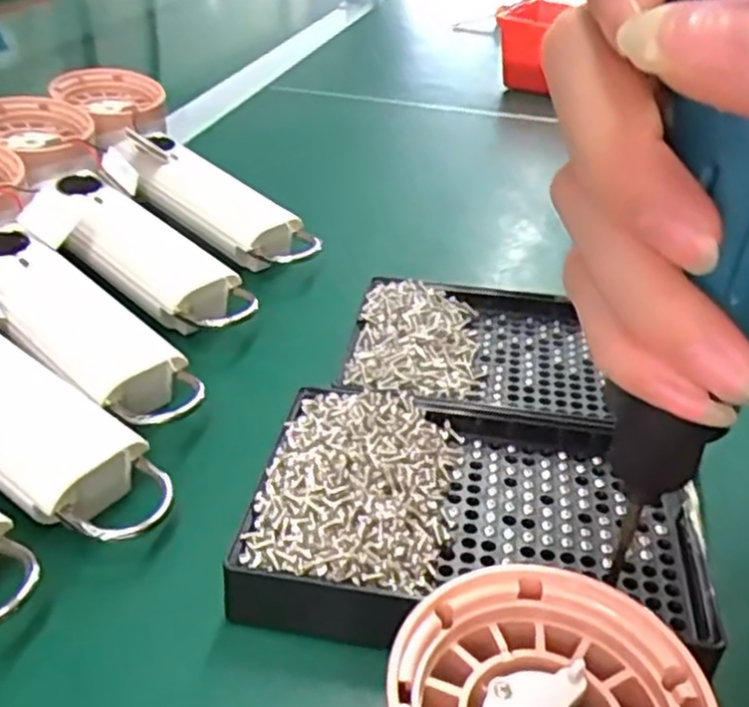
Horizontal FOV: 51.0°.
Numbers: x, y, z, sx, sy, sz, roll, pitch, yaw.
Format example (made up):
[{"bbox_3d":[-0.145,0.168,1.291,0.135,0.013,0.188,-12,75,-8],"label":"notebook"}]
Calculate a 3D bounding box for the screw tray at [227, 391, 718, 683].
[{"bbox_3d":[0.032,0.050,0.250,0.136,0.031,0.091,4,34,1],"label":"screw tray"}]

